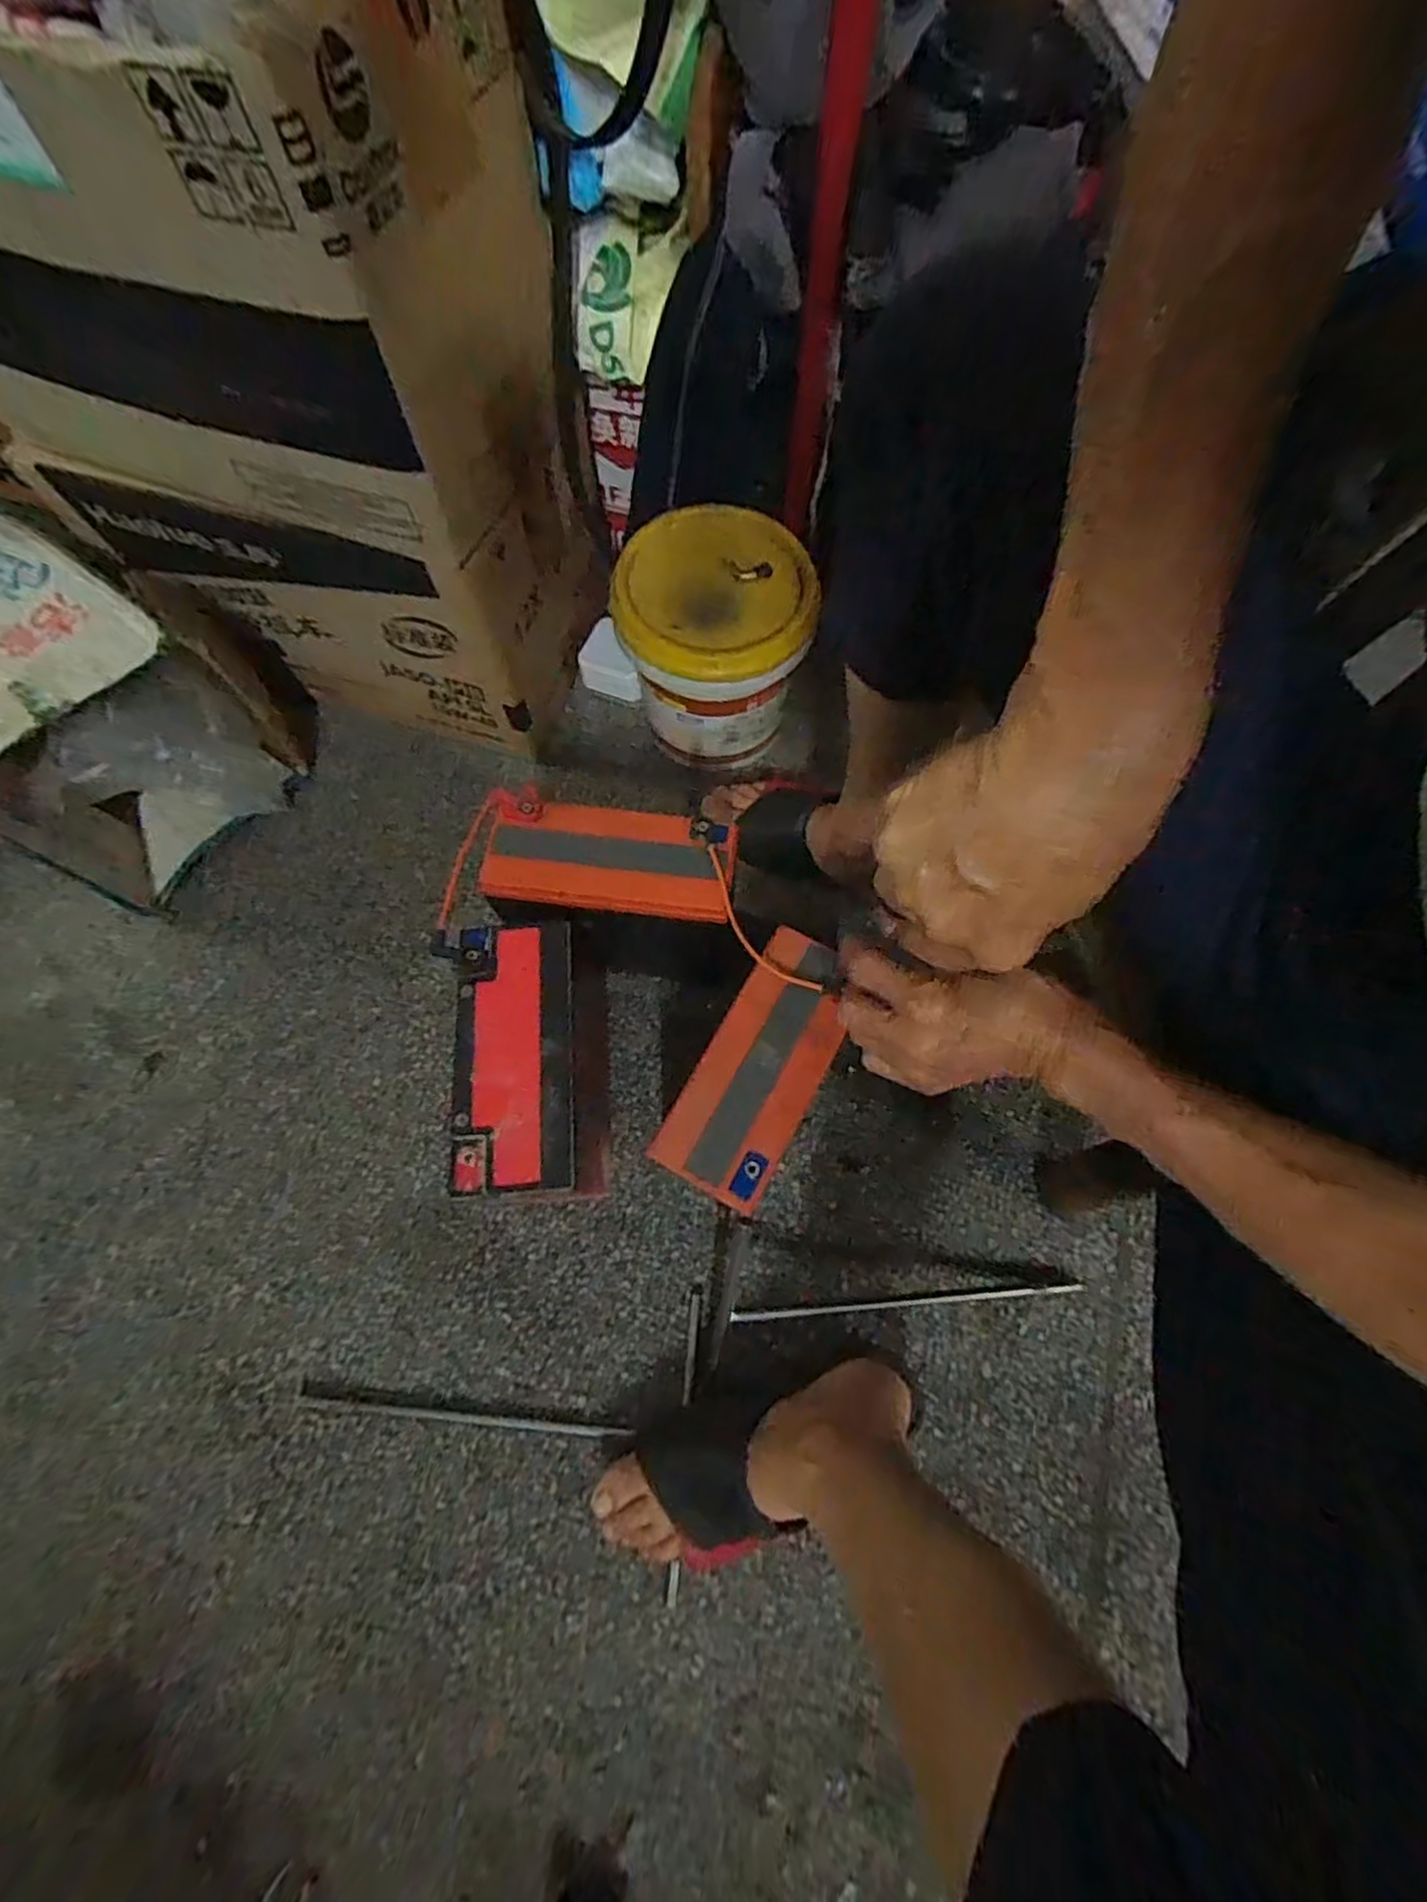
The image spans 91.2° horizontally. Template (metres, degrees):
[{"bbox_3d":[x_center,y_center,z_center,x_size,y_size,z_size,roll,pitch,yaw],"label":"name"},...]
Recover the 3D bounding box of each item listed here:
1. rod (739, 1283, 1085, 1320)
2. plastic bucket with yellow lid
[{"bbox_3d":[0.151,0.263,0.525,0.285,0.013,0.008,3,72,-14],"label":"rod"},{"bbox_3d":[0.009,-0.278,0.652,0.154,0.166,0.163,0,69,0],"label":"plastic bucket with yellow lid"}]

